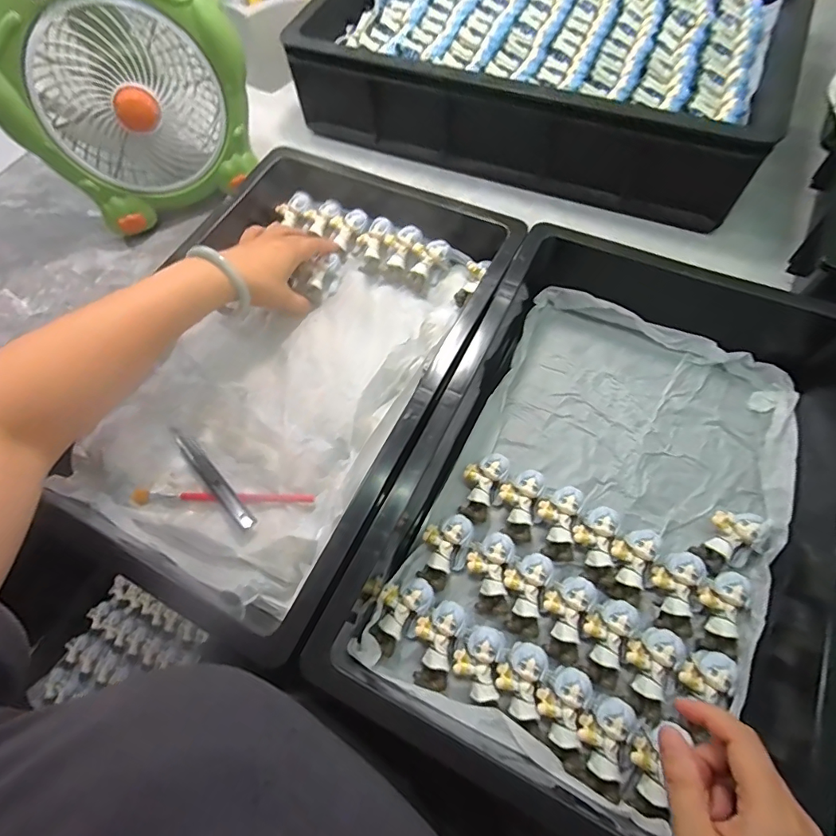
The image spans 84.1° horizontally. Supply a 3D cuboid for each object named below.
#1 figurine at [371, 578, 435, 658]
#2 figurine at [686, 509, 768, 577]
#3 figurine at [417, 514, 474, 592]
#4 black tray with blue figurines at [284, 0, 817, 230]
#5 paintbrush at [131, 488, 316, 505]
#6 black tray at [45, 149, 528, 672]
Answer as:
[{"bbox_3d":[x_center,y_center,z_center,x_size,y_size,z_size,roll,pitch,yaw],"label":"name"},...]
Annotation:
[{"bbox_3d":[-0.015,0.160,0.379,0.038,0.022,0.060,28,69,16],"label":"figurine"},{"bbox_3d":[0.261,0.105,0.393,0.062,0.026,0.042,-27,66,-9],"label":"figurine"},{"bbox_3d":[0.023,0.115,0.400,0.038,0.022,0.062,14,66,10],"label":"figurine"},{"bbox_3d":[0.165,-0.501,0.636,0.577,0.115,0.393,21,68,13],"label":"black tray with blue figurines"},{"bbox_3d":[-0.177,0.072,0.417,0.168,0.007,0.012,1,65,4],"label":"paintbrush"},{"bbox_3d":[-0.123,-0.069,0.476,0.296,0.045,0.478,24,68,14],"label":"black tray"}]

